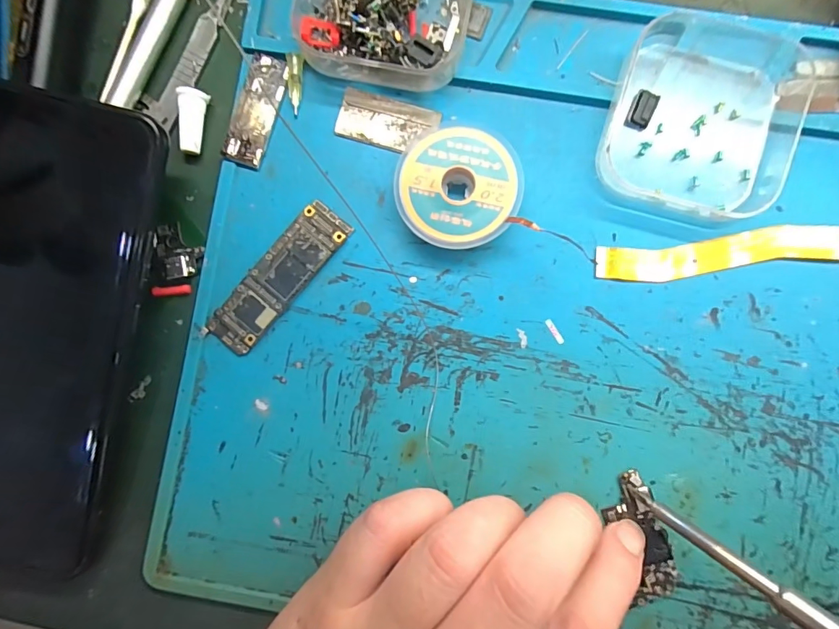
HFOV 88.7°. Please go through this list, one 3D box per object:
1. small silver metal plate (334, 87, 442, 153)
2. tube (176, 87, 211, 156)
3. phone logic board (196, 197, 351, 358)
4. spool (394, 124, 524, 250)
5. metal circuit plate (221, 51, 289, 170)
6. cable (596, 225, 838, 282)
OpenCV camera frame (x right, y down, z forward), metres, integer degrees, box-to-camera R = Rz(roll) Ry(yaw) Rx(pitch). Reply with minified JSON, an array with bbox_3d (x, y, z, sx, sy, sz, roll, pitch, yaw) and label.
[{"bbox_3d":[-0.013,-0.075,0.166,0.038,0.004,0.019,15,90,2],"label":"small silver metal plate"},{"bbox_3d":[-0.087,-0.074,0.165,0.009,0.009,0.024,2,87,1],"label":"tube"},{"bbox_3d":[-0.053,-0.013,0.163,0.019,0.005,0.065,41,91,2],"label":"phone logic board"},{"bbox_3d":[0.014,-0.046,0.160,0.044,0.012,0.043,0,89,2],"label":"spool"},{"bbox_3d":[-0.064,-0.079,0.167,0.016,0.004,0.042,18,87,2],"label":"metal circuit plate"},{"bbox_3d":[0.118,-0.023,0.161,0.101,0.004,0.016,-6,87,1],"label":"cable"}]

